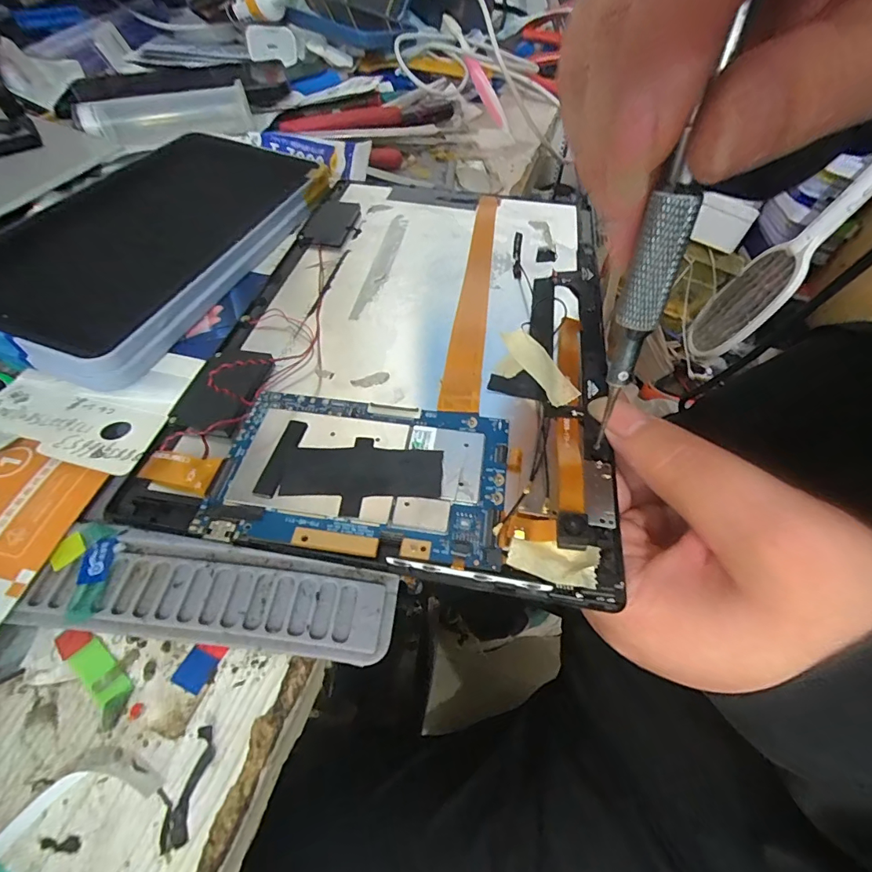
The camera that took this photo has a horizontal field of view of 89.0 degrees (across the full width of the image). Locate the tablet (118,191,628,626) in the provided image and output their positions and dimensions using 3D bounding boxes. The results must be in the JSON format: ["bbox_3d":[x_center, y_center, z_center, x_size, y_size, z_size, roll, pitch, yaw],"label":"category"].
[{"bbox_3d":[-0.008,-0.052,0.197,0.156,0.010,0.232,6,52,4],"label":"tablet"}]

